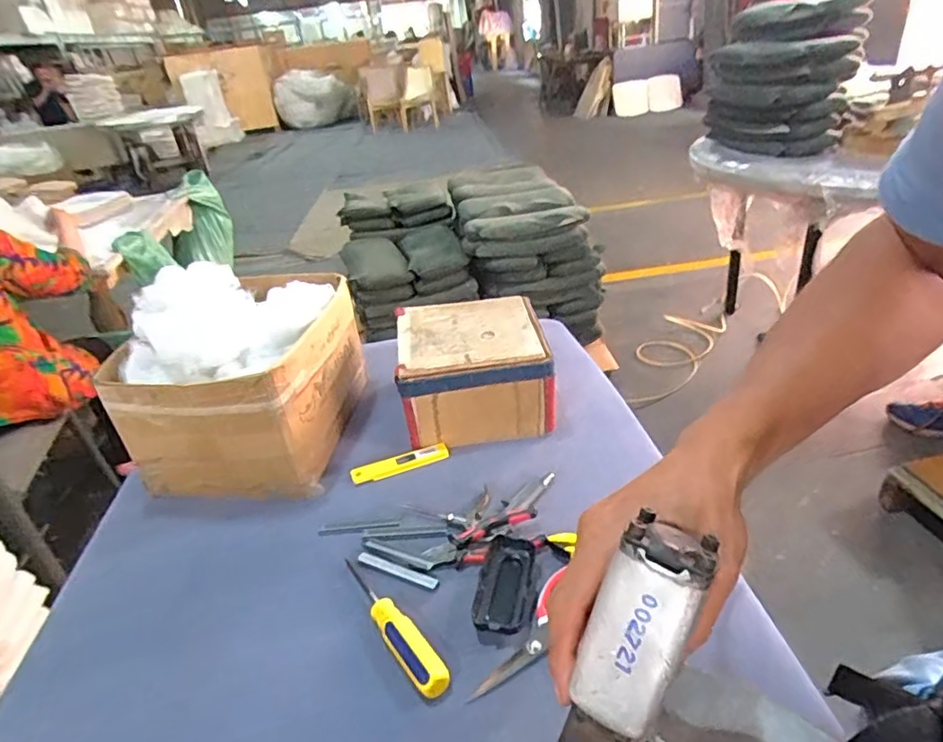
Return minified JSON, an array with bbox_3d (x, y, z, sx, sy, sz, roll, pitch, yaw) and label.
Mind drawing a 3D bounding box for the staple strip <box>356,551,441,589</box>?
[{"bbox_3d":[-0.082,0.221,0.647,0.101,0.005,0.013,9,34,26],"label":"staple strip"}]

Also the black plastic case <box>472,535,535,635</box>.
[{"bbox_3d":[0.035,0.224,0.609,0.055,0.025,0.112,1,31,13],"label":"black plastic case"}]

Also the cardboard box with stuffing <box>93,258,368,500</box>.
[{"bbox_3d":[-0.314,-0.007,0.839,0.241,0.236,0.303,0,31,12],"label":"cardboard box with stuffing"}]

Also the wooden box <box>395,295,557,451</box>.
[{"bbox_3d":[0.003,-0.002,0.887,0.214,0.131,0.212,-8,30,-2],"label":"wooden box"}]

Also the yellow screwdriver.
[{"bbox_3d":[-0.081,0.248,0.587,0.034,0.020,0.189,-24,34,-26],"label":"yellow screwdriver"}]

